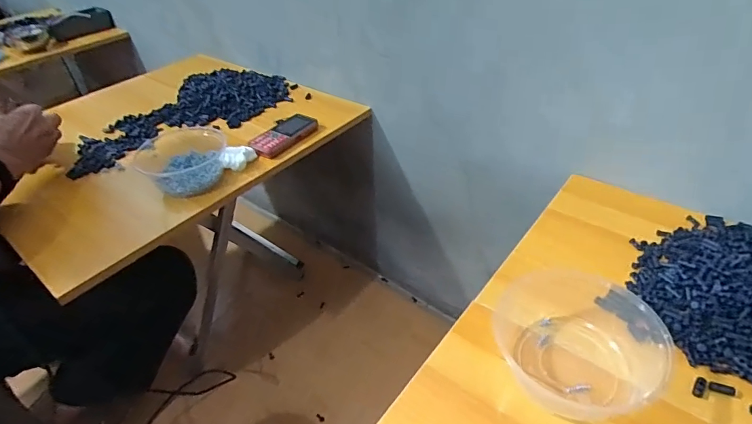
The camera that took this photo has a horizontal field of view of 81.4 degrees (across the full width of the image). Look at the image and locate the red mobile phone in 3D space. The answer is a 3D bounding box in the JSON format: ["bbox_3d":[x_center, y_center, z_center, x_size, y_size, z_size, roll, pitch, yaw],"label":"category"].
[{"bbox_3d":[-0.164,-0.139,0.784,0.065,0.022,0.129,24,48,30],"label":"red mobile phone"}]

